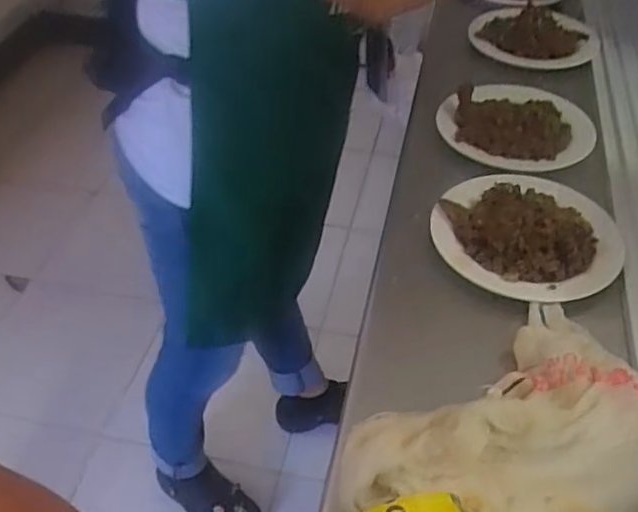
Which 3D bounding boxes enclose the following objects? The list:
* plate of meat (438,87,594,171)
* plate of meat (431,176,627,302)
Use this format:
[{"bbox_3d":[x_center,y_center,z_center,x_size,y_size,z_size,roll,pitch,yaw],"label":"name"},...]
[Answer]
[{"bbox_3d":[0.196,-0.135,0.671,0.138,0.041,0.139,-3,45,3],"label":"plate of meat"},{"bbox_3d":[0.176,-0.024,0.544,0.157,0.024,0.138,-17,46,-11],"label":"plate of meat"}]

